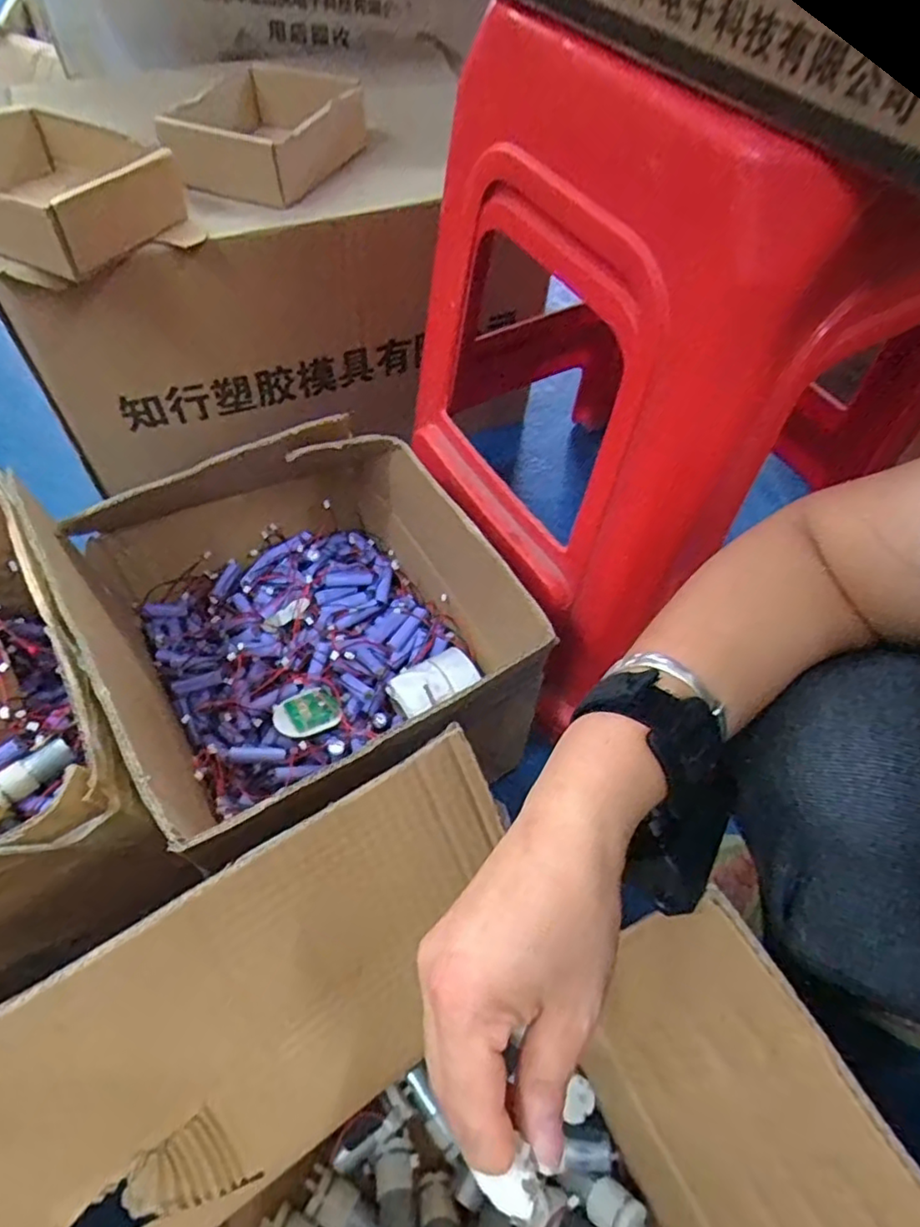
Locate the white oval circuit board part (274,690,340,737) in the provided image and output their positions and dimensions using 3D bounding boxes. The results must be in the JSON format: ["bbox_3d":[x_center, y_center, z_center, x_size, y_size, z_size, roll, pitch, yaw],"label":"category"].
[{"bbox_3d":[-0.141,0.095,0.587,0.058,0.016,0.042,-21,59,-13],"label":"white oval circuit board part"}]

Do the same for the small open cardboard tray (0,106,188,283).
[{"bbox_3d":[-0.334,-0.347,0.521,0.166,0.062,0.151,25,60,16],"label":"small open cardboard tray"}]

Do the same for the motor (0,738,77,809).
[{"bbox_3d":[-0.336,0.125,0.496,0.022,0.023,0.064,35,63,20],"label":"motor"}]

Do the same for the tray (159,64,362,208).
[{"bbox_3d":[-0.186,-0.461,0.607,0.151,0.050,0.166,18,59,11],"label":"tray"}]

